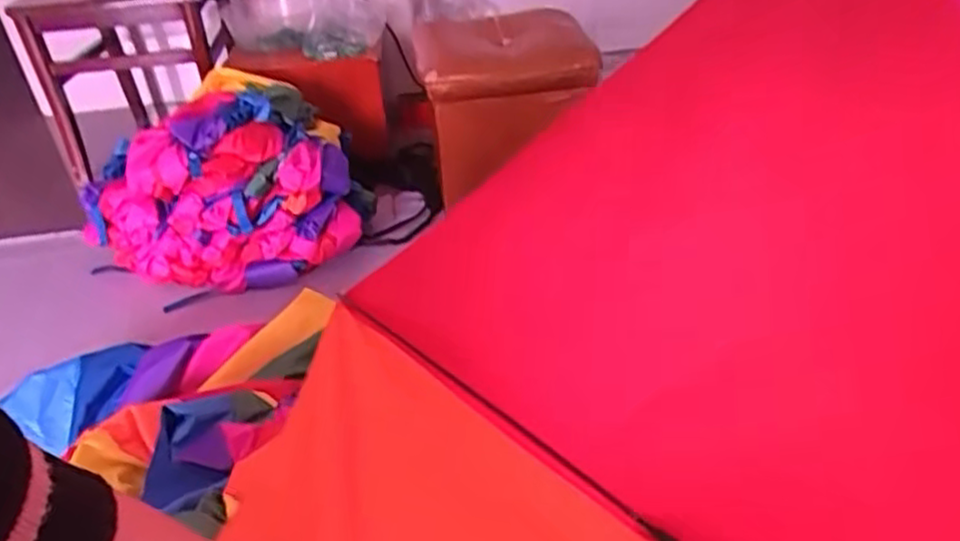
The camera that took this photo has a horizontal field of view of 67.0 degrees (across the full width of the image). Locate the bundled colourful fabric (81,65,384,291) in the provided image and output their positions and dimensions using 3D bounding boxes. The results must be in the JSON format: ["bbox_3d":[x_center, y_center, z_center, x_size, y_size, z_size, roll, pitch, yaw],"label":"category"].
[{"bbox_3d":[-0.450,-0.177,1.366,0.449,0.268,0.357,7,37,16],"label":"bundled colourful fabric"}]

